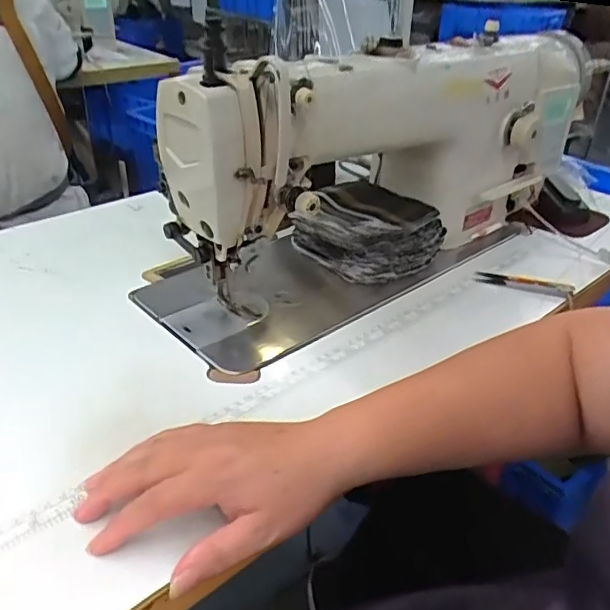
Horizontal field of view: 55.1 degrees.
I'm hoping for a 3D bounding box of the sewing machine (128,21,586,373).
[{"bbox_3d":[0.082,-0.156,0.651,0.534,0.247,0.167,-22,40,-35],"label":"sewing machine"}]

